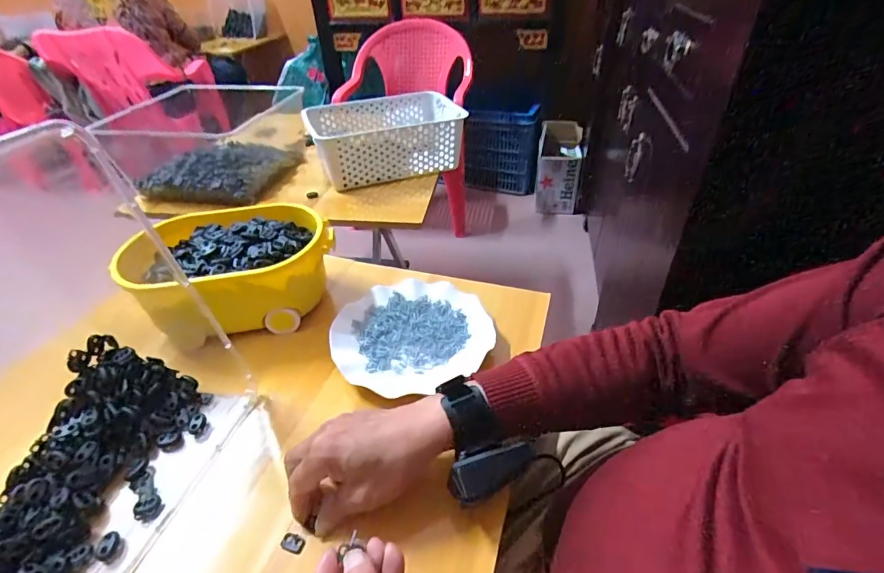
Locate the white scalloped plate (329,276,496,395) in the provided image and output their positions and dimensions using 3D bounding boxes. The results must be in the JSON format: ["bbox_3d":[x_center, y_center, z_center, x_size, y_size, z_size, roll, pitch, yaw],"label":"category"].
[{"bbox_3d":[-0.036,0.053,0.521,0.176,0.024,0.162,-2,38,2],"label":"white scalloped plate"}]

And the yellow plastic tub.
[{"bbox_3d":[-0.256,-0.016,0.564,0.236,0.108,0.160,-8,39,-6],"label":"yellow plastic tub"}]

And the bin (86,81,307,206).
[{"bbox_3d":[-0.452,-0.321,0.937,0.290,0.157,0.378,-3,38,1],"label":"bin"}]

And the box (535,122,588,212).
[{"bbox_3d":[0.470,-0.483,1.765,0.164,0.308,0.218,4,39,10],"label":"box"}]

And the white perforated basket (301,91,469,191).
[{"bbox_3d":[-0.109,-0.312,0.917,0.311,0.111,0.198,-14,40,-13],"label":"white perforated basket"}]

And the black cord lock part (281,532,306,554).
[{"bbox_3d":[-0.122,0.211,0.357,0.018,0.004,0.012,20,47,8],"label":"black cord lock part"}]

